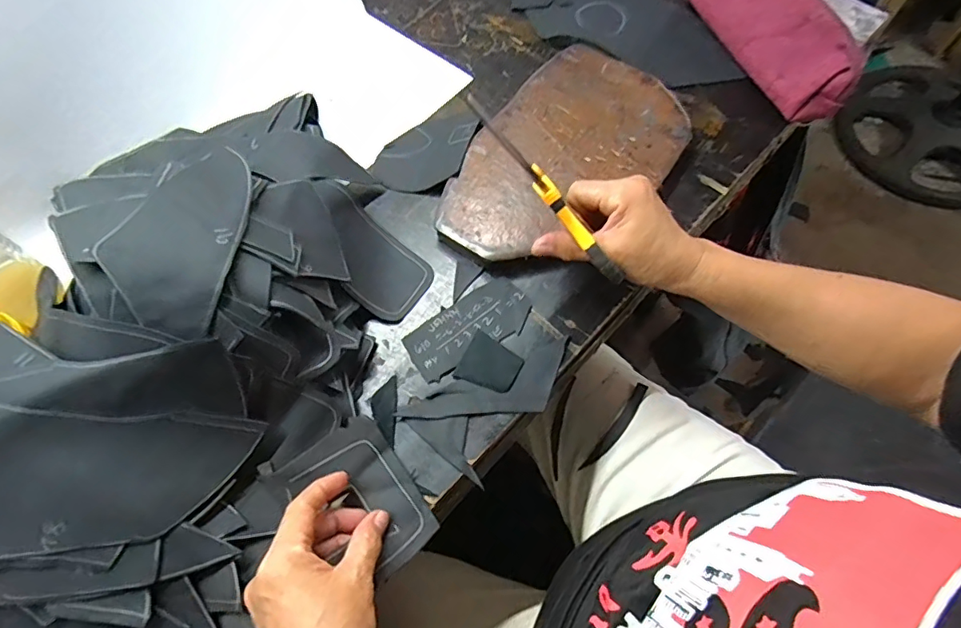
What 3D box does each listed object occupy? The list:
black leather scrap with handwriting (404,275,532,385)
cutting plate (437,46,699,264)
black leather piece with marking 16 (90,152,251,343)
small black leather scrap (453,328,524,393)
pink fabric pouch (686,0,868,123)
[{"bbox_3d":[-0.010,0.010,0.452,0.109,0.004,0.053,-30,67,-10],"label":"black leather scrap with handwriting"},{"bbox_3d":[0.080,-0.150,0.505,0.169,0.020,0.265,34,70,16],"label":"cutting plate"},{"bbox_3d":[-0.203,-0.063,0.367,0.071,0.021,0.154,16,58,-17],"label":"black leather piece with marking 16"},{"bbox_3d":[0.008,0.041,0.434,0.048,0.004,0.042,25,68,13],"label":"small black leather scrap"},{"bbox_3d":[0.292,-0.295,0.536,0.051,0.077,0.232,-19,66,-7],"label":"pink fabric pouch"}]

